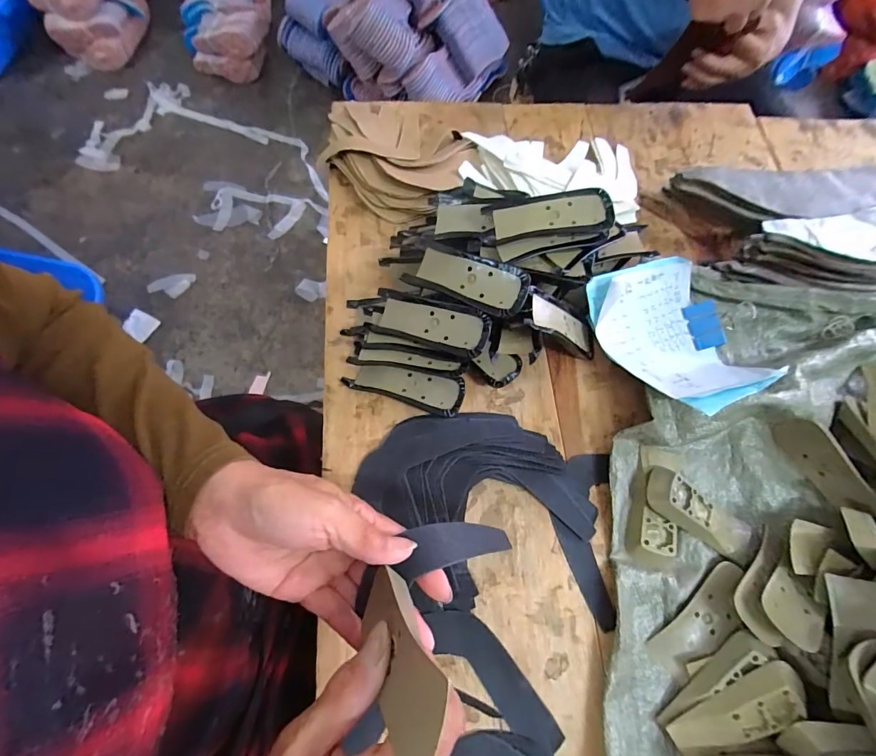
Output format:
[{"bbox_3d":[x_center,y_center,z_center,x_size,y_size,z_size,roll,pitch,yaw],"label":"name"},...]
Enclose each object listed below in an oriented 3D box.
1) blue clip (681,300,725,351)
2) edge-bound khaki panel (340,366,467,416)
[{"bbox_3d":[0.293,-0.057,0.441,0.030,0.018,0.052,-4,71,-5],"label":"blue clip"},{"bbox_3d":[-0.033,0.009,0.390,0.115,0.013,0.037,12,69,2],"label":"edge-bound khaki panel"}]

